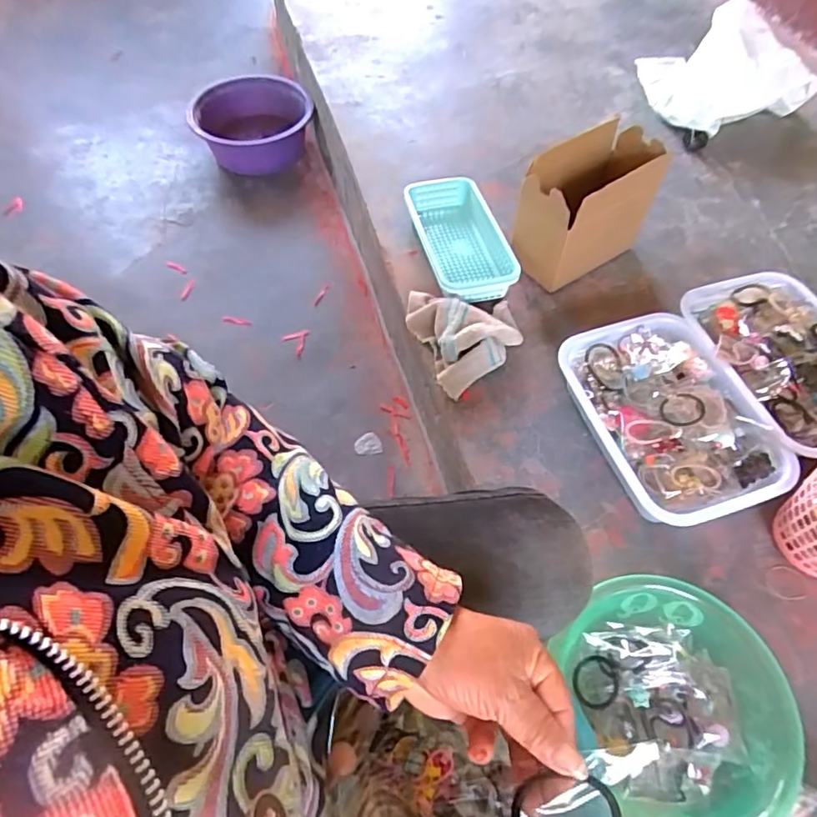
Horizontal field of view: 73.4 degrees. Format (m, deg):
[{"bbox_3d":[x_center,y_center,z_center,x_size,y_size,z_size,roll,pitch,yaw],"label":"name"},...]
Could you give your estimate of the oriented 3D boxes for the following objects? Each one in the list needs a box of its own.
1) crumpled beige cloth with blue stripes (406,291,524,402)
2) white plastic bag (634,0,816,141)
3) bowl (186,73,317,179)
[{"bbox_3d":[0.094,-0.126,0.824,0.158,0.054,0.180,-18,61,-12],"label":"crumpled beige cloth with blue stripes"},{"bbox_3d":[0.611,-0.705,1.125,0.264,0.136,0.316,-20,61,-13],"label":"white plastic bag"},{"bbox_3d":[-0.380,-0.692,1.343,0.288,0.119,0.313,-13,60,-9],"label":"bowl"}]

